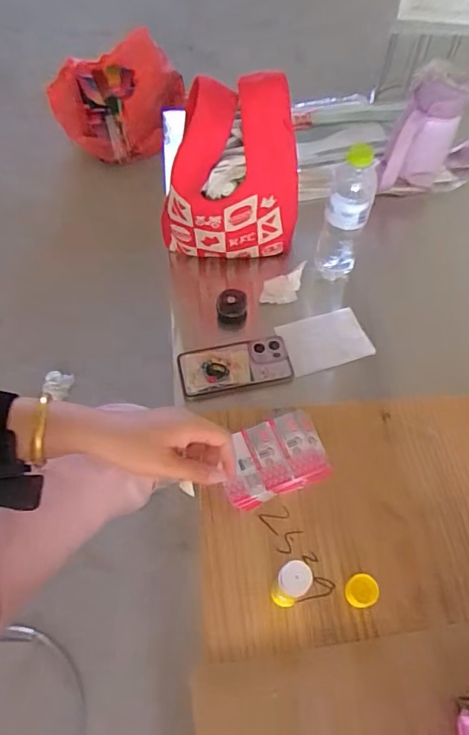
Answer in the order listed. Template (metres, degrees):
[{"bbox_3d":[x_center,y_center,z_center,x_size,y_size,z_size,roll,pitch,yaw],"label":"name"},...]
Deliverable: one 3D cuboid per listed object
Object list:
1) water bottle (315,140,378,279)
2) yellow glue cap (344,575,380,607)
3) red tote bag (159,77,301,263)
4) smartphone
[{"bbox_3d":[0.165,-0.231,0.762,0.065,0.224,0.070,11,60,5],"label":"water bottle"},{"bbox_3d":[0.133,0.238,0.540,0.032,0.032,0.031,0,60,-1],"label":"yellow glue cap"},{"bbox_3d":[-0.002,-0.279,0.773,0.183,0.240,0.146,23,62,12],"label":"red tote bag"},{"bbox_3d":[0.002,-0.005,0.746,0.162,0.017,0.078,-10,61,-7],"label":"smartphone"}]

